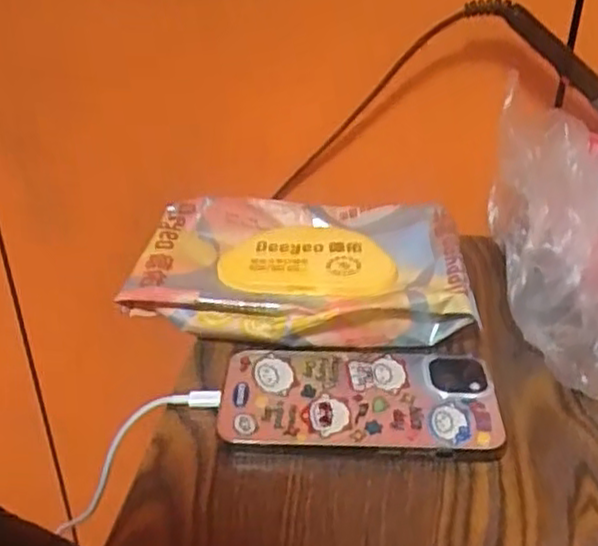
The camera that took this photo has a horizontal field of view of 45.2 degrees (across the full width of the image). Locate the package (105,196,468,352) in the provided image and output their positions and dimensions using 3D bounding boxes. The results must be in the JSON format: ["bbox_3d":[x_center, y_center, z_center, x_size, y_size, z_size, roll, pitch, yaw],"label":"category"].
[{"bbox_3d":[-0.005,-0.003,0.475,0.210,0.043,0.133,-2,33,-3],"label":"package"}]

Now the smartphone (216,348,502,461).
[{"bbox_3d":[0.033,0.069,0.398,0.146,0.016,0.079,2,34,4],"label":"smartphone"}]

